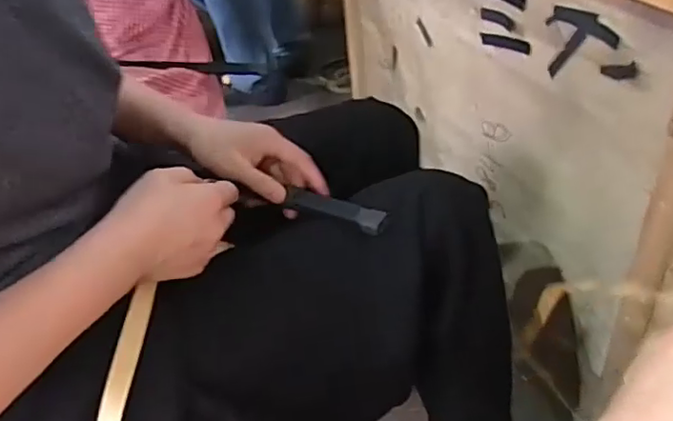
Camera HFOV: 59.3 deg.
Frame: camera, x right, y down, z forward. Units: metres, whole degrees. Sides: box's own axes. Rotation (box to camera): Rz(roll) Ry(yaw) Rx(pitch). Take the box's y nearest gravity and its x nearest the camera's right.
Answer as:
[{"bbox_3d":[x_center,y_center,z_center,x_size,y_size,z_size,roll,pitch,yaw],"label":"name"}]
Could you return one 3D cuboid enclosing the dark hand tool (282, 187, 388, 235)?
[{"bbox_3d":[-0.003,-0.001,0.505,0.097,0.012,0.020,19,46,28],"label":"dark hand tool"}]

